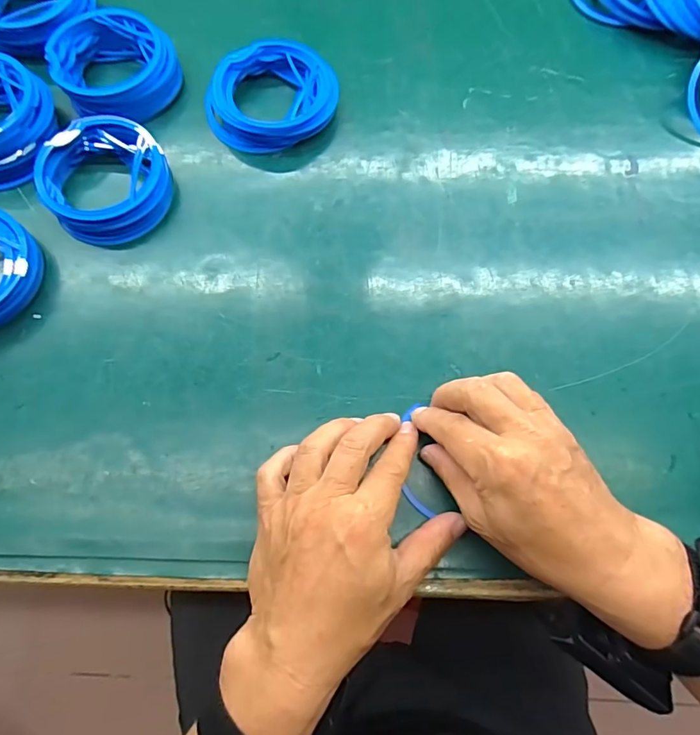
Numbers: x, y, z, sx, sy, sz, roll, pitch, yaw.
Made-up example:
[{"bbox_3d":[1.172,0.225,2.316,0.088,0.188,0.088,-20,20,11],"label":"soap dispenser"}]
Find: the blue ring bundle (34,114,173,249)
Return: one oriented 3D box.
[{"bbox_3d":[-0.196,-0.149,0.386,0.100,0.029,0.102,0,71,0],"label":"blue ring bundle"}]

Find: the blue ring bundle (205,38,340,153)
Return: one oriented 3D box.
[{"bbox_3d":[-0.068,-0.234,0.416,0.109,0.028,0.090,-26,74,-9],"label":"blue ring bundle"}]

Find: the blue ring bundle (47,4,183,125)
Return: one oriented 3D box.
[{"bbox_3d":[-0.203,-0.263,0.420,0.099,0.037,0.092,0,71,0],"label":"blue ring bundle"}]

